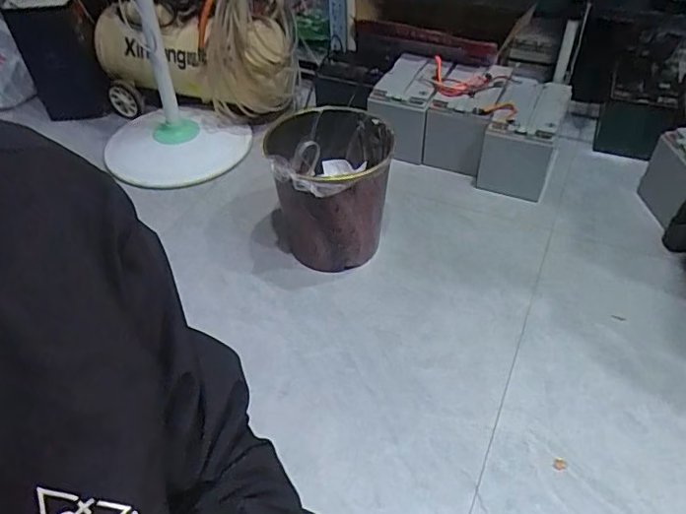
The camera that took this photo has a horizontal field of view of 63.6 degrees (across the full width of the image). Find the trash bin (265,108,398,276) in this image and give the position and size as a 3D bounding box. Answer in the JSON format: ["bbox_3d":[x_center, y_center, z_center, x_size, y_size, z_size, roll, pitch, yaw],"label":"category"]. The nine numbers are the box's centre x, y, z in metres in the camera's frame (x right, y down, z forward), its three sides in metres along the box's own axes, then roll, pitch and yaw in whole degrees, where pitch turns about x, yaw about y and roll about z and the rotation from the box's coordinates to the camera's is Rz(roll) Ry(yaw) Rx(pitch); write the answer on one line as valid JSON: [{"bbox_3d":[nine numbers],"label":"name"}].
[{"bbox_3d":[-0.031,-0.129,1.136,0.242,0.266,0.264,4,44,7],"label":"trash bin"}]

